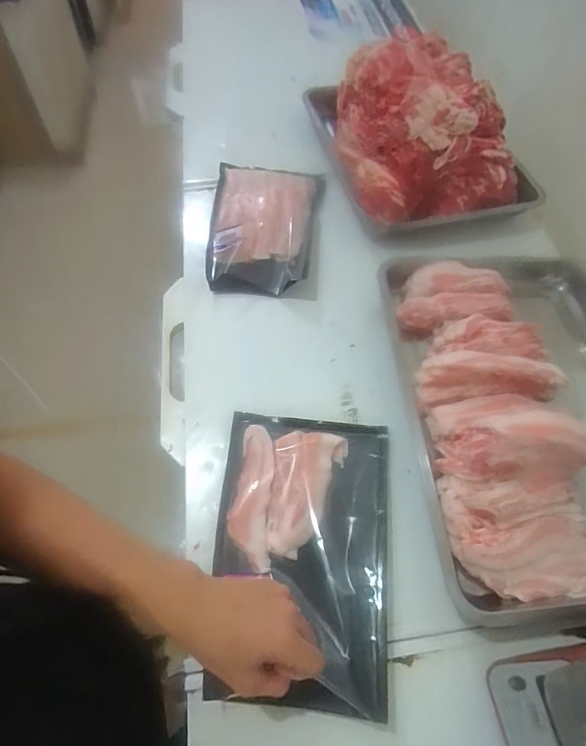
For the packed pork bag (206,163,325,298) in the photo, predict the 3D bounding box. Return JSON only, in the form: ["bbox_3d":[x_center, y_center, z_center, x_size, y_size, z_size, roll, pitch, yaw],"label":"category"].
[{"bbox_3d":[-0.052,-0.257,0.730,0.187,0.045,0.292,7,60,0],"label":"packed pork bag"}]

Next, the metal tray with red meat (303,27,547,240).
[{"bbox_3d":[0.218,-0.446,0.751,0.285,0.166,0.388,-17,63,-14],"label":"metal tray with red meat"}]

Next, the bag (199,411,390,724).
[{"bbox_3d":[0.011,0.188,0.479,0.195,0.041,0.296,7,60,0],"label":"bag"}]

